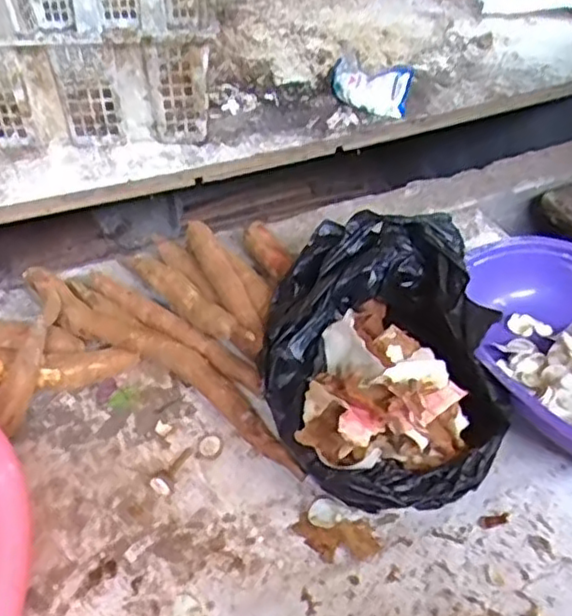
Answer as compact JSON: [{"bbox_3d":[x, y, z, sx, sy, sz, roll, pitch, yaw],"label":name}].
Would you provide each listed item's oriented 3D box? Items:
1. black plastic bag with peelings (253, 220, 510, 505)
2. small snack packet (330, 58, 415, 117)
[{"bbox_3d":[0.087,0.043,0.633,0.212,0.097,0.285,3,44,3],"label":"black plastic bag with peelings"},{"bbox_3d":[0.119,-0.326,1.010,0.128,0.067,0.044,22,48,22],"label":"small snack packet"}]

